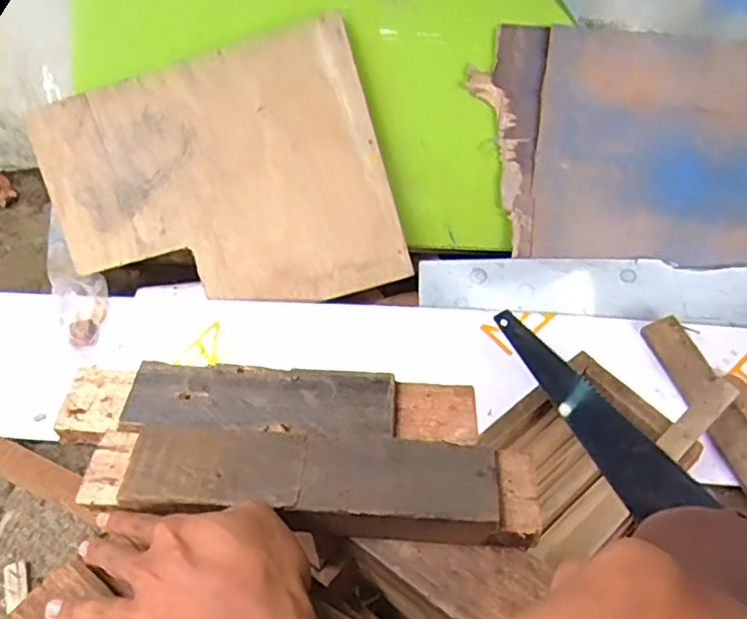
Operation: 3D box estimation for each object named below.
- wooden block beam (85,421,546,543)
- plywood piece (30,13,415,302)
[{"bbox_3d":[-0.045,0.118,0.422,0.298,0.036,0.064,4,51,3],"label":"wooden block beam"},{"bbox_3d":[-0.241,-0.182,0.966,0.504,0.388,0.013,-13,8,6],"label":"plywood piece"}]

